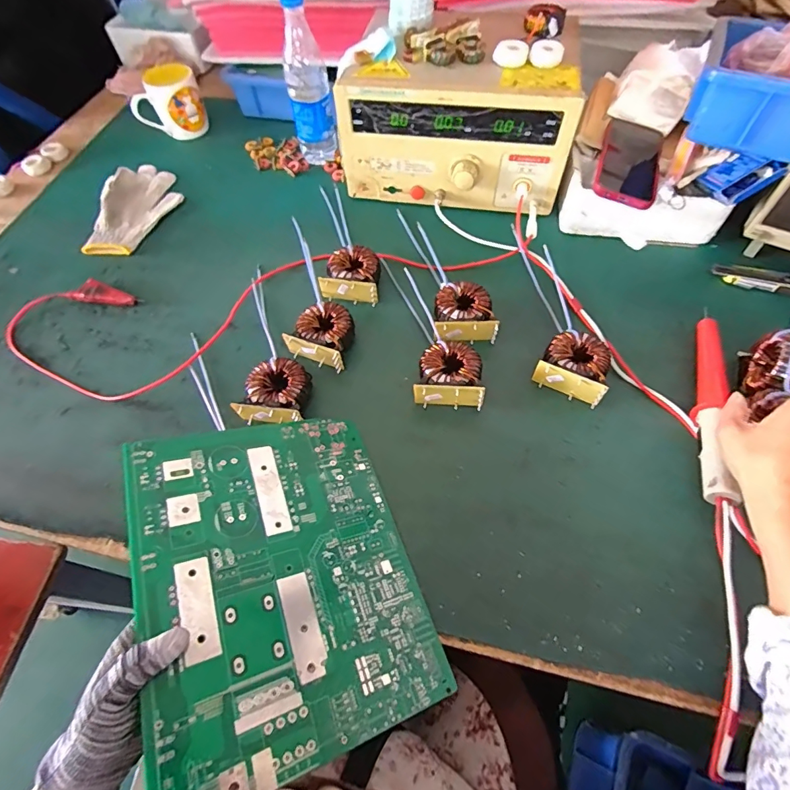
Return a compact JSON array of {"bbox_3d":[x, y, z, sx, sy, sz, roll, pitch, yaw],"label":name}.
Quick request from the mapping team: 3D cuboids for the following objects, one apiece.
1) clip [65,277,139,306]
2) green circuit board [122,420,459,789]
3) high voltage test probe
[{"bbox_3d":[-0.406,-0.140,0.598,0.091,0.030,0.026,7,60,6],"label":"clip"},{"bbox_3d":[-0.092,0.146,0.375,0.227,0.004,0.278,-6,56,-30],"label":"green circuit board"},{"bbox_3d":[0.346,-0.001,0.462,0.036,0.025,0.252,18,56,13],"label":"high voltage test probe"}]

